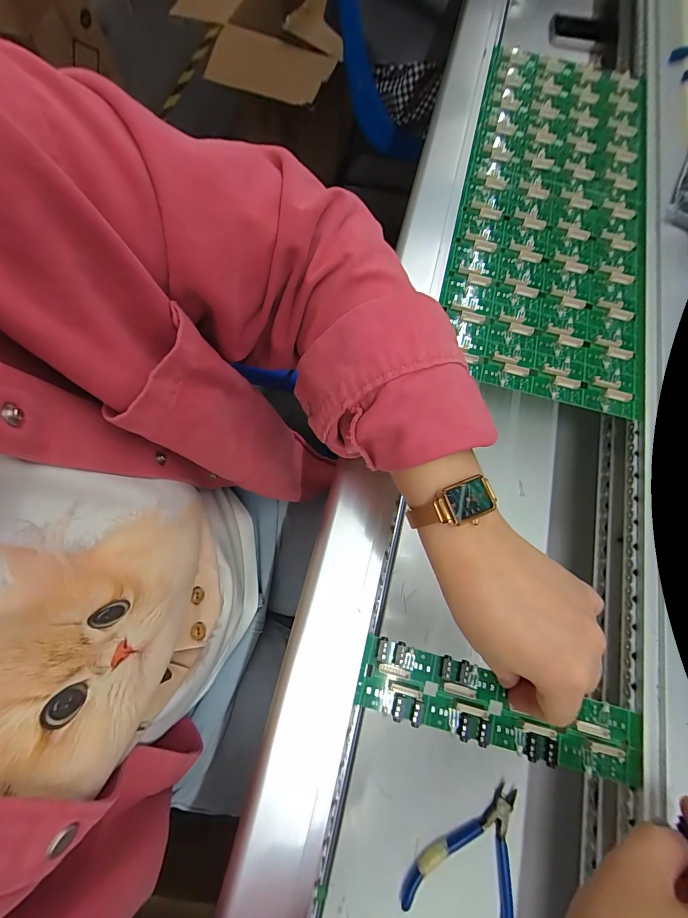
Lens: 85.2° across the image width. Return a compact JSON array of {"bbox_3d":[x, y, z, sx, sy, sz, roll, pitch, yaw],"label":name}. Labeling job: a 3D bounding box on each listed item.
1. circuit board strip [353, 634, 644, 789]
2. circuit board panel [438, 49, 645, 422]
[{"bbox_3d":[0.100,0.162,0.240,0.182,0.006,0.043,16,72,2],"label":"circuit board strip"},{"bbox_3d":[0.212,-0.256,0.376,0.178,0.012,0.438,14,72,3],"label":"circuit board panel"}]

